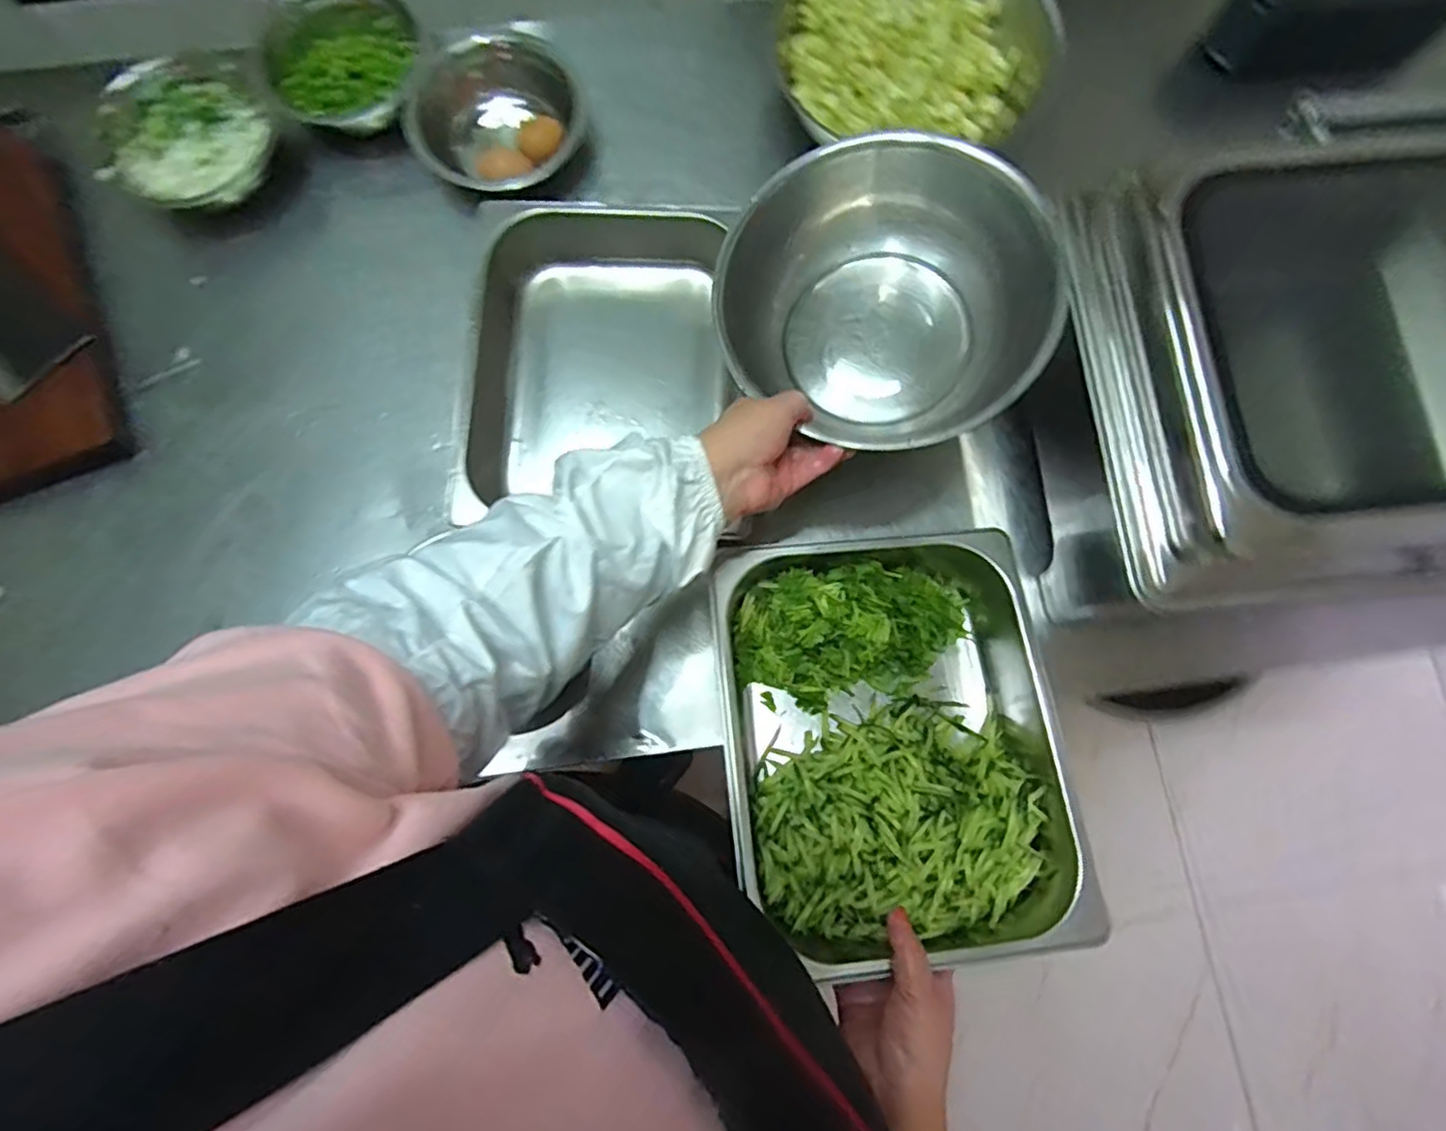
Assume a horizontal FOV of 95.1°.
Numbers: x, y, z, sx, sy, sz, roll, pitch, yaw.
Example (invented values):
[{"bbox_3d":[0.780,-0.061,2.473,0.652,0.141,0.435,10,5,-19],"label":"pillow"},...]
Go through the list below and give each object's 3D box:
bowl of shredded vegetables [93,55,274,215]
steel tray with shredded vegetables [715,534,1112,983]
[{"bbox_3d":[-0.535,-0.425,0.663,0.145,0.052,0.151,24,80,4],"label":"bowl of shredded vegetables"},{"bbox_3d":[0.138,0.133,0.537,0.270,0.107,0.311,-6,80,-2],"label":"steel tray with shredded vegetables"}]

